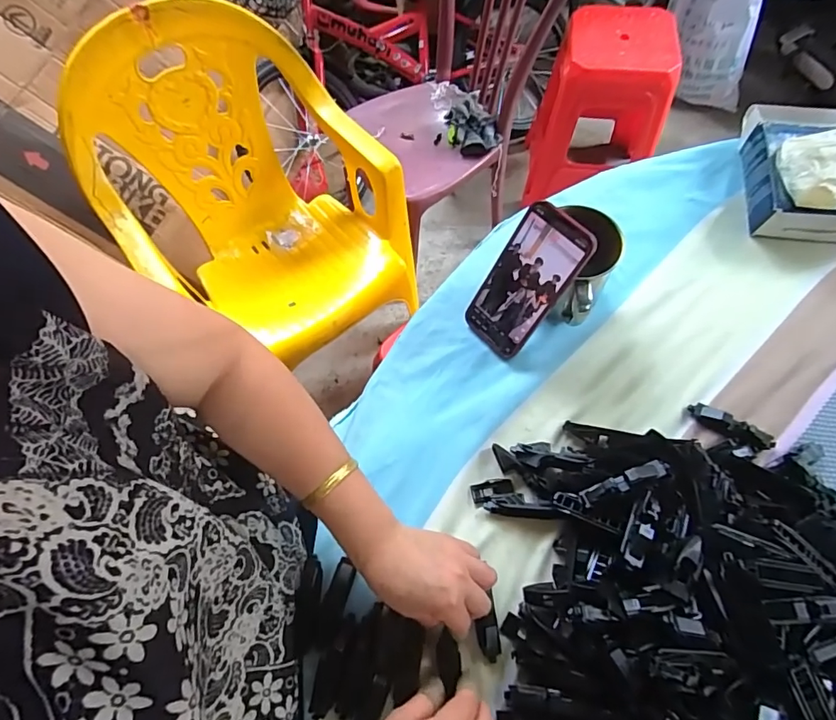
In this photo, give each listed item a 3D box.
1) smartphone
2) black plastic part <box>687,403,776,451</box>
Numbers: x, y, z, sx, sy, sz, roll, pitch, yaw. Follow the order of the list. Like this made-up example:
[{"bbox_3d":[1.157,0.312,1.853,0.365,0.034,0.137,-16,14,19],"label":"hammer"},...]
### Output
[{"bbox_3d":[0.110,-0.079,0.505,0.014,0.160,0.077,-20,60,-45],"label":"smartphone"},{"bbox_3d":[0.316,0.067,0.487,0.081,0.015,0.019,28,70,14],"label":"black plastic part"}]

